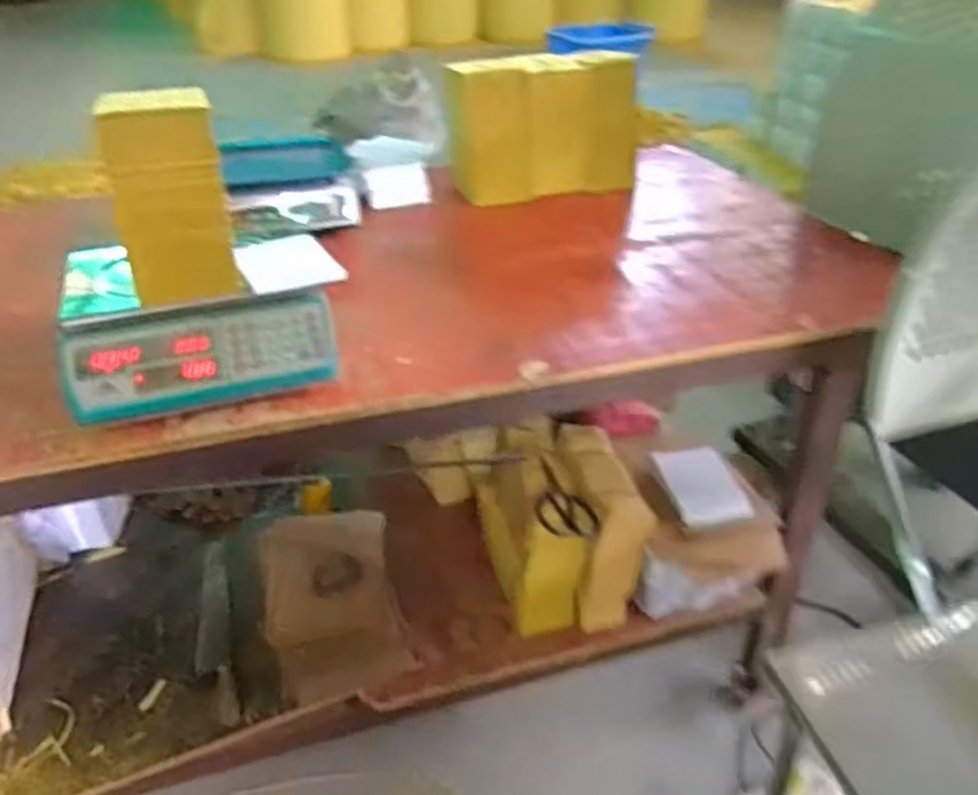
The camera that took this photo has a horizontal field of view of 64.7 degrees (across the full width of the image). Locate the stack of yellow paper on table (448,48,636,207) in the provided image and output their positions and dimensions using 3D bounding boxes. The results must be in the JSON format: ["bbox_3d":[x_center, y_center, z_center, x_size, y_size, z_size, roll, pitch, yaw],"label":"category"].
[{"bbox_3d":[0.102,-0.532,1.505,0.358,0.243,0.127,-6,35,-8],"label":"stack of yellow paper on table"}]

